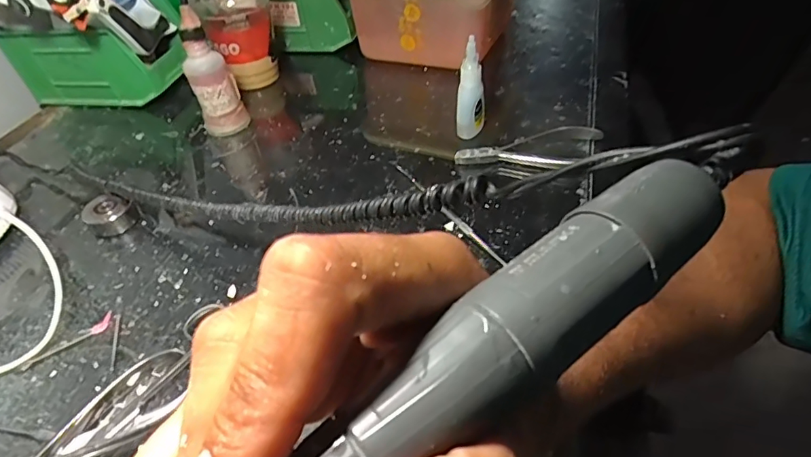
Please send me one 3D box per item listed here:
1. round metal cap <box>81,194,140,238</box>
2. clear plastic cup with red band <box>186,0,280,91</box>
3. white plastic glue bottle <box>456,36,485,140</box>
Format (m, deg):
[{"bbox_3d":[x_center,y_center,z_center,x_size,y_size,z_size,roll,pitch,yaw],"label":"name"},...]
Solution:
[{"bbox_3d":[-0.242,-0.011,0.408,0.034,0.021,0.034,-4,43,4],"label":"round metal cap"},{"bbox_3d":[-0.178,-0.222,0.551,0.080,0.114,0.080,-15,44,-8],"label":"clear plastic cup with red band"},{"bbox_3d":[0.056,-0.118,0.428,0.022,0.086,0.023,4,44,13],"label":"white plastic glue bottle"}]

